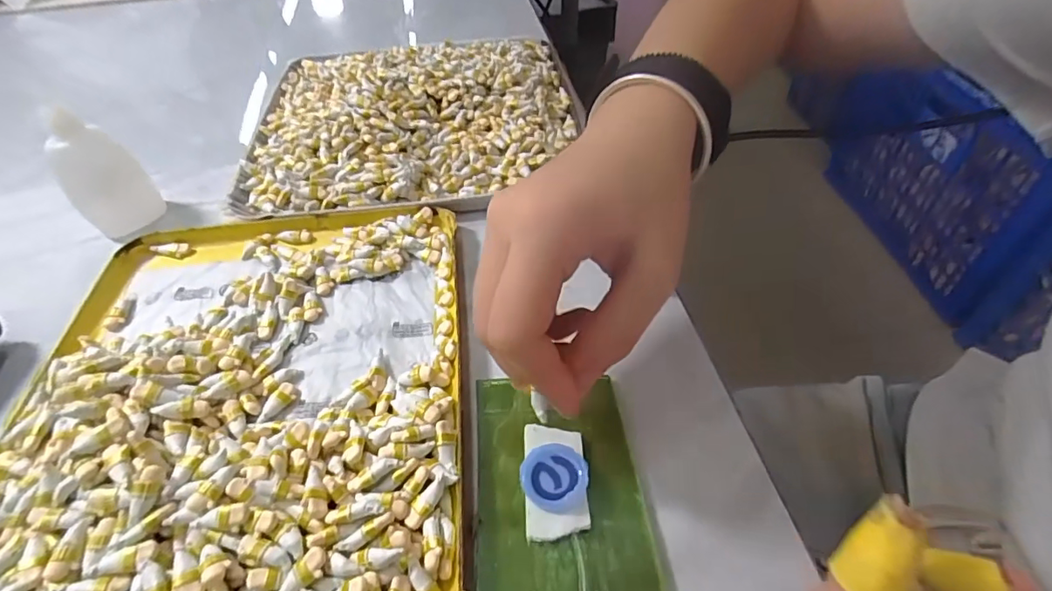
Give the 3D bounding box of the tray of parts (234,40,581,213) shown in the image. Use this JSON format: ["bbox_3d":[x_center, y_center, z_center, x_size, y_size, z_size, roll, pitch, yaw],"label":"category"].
[{"bbox_3d":[-0.085,-0.141,0.404,0.238,0.029,0.216,-5,48,-2],"label":"tray of parts"}]

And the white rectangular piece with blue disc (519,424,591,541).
[{"bbox_3d":[0.012,0.074,0.216,0.026,0.008,0.045,-5,48,-3],"label":"white rectangular piece with blue disc"}]

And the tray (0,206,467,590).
[{"bbox_3d":[-0.129,0.041,0.244,0.195,0.026,0.244,-6,48,-3],"label":"tray"}]

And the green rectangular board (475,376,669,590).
[{"bbox_3d":[0.014,0.078,0.218,0.068,0.005,0.102,-4,48,-1],"label":"green rectangular board"}]

